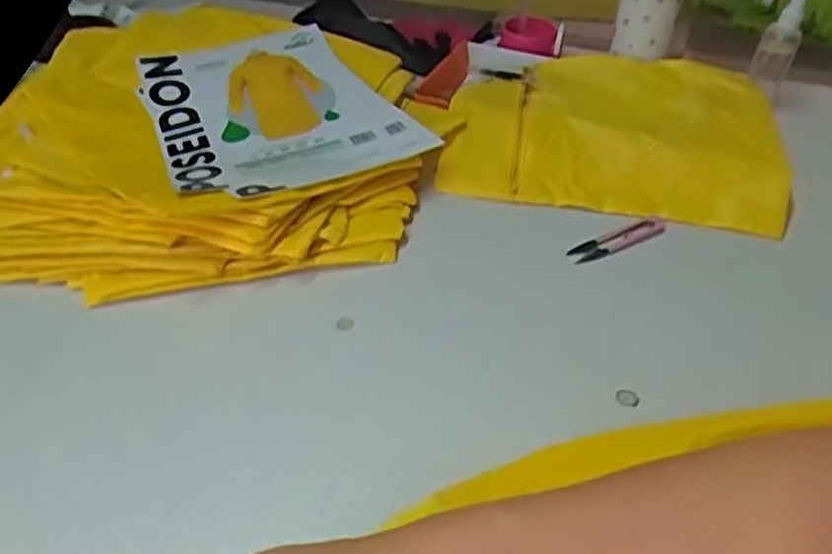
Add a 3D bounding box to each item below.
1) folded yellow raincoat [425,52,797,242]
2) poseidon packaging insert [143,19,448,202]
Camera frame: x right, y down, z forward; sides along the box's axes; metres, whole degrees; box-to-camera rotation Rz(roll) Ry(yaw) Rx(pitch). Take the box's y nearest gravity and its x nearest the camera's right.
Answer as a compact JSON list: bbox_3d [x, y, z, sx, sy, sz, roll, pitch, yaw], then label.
[{"bbox_3d":[0.208,-0.164,0.791,0.331,0.046,0.258,11,41,10],"label":"folded yellow raincoat"},{"bbox_3d":[-0.142,-0.172,0.765,0.232,0.034,0.294,-21,49,-15],"label":"poseidon packaging insert"}]

